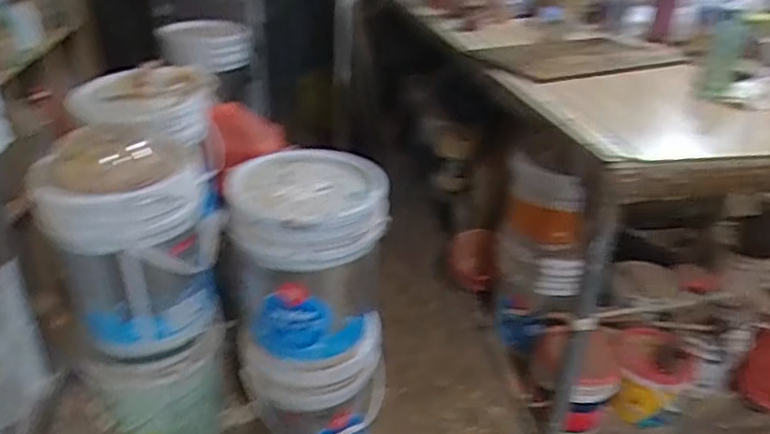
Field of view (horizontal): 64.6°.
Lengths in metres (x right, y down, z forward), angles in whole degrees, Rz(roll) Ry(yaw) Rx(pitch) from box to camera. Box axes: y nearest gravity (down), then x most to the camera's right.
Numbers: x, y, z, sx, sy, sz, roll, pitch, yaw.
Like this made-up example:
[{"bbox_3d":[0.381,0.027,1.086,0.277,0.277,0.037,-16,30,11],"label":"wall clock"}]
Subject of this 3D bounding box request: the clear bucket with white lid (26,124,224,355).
[{"bbox_3d":[-0.523,0.035,1.279,0.311,0.413,0.282,-6,31,-16],"label":"clear bucket with white lid"}]

